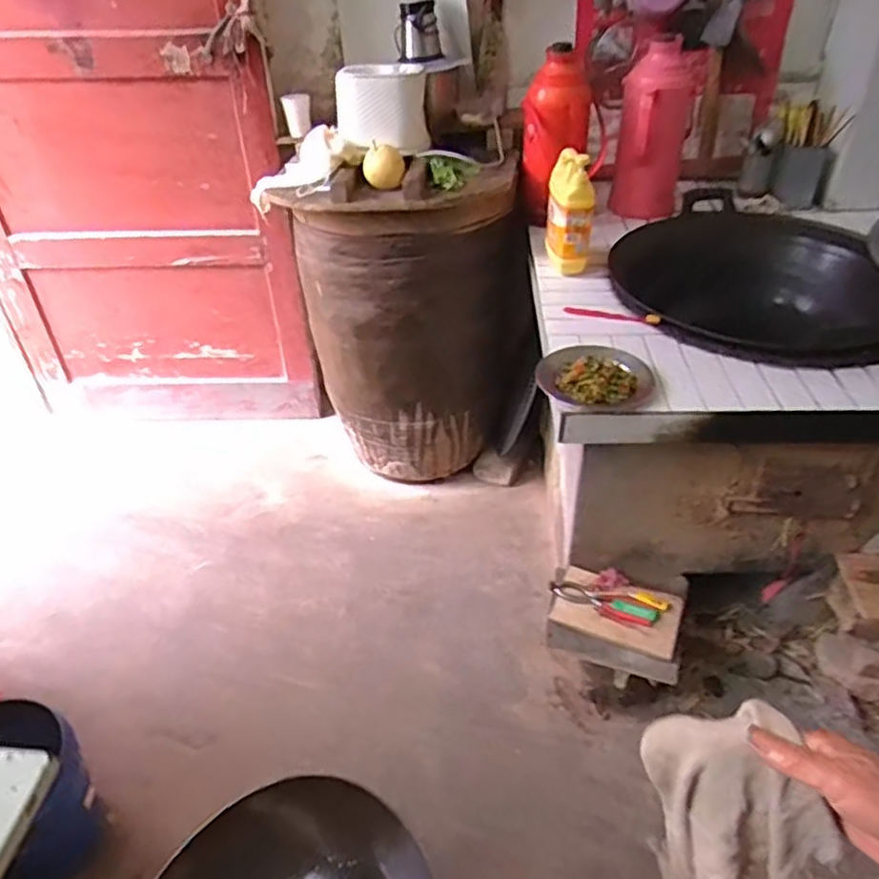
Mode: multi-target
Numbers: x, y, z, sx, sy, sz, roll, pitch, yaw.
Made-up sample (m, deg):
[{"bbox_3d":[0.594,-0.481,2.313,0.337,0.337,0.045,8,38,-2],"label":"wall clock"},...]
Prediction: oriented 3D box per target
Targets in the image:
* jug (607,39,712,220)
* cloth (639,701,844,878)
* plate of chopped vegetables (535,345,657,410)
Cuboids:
[{"bbox_3d":[0.487,-0.685,1.592,0.174,0.370,0.236,11,40,15],"label":"jug"},{"bbox_3d":[0.204,0.260,0.484,0.119,0.148,0.029,-9,3,38],"label":"cloth"},{"bbox_3d":[0.257,-0.107,1.148,0.170,0.033,0.177,-1,39,1],"label":"plate of chopped vegetables"}]

